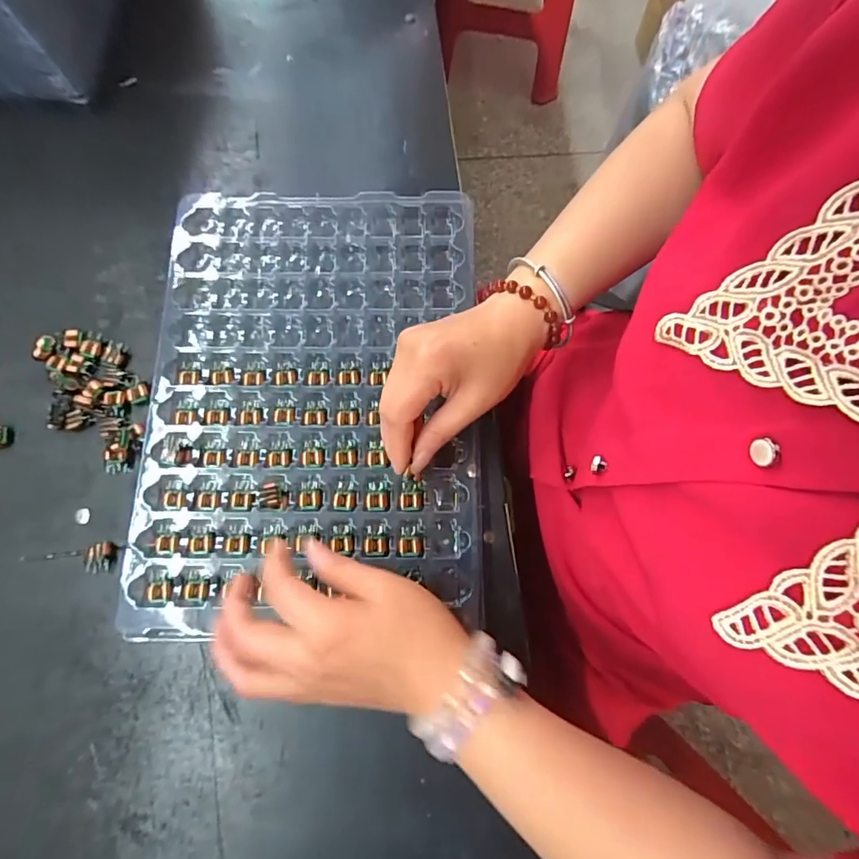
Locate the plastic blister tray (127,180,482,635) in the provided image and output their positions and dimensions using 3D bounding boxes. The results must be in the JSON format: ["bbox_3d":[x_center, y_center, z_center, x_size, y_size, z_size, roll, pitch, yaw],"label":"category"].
[{"bbox_3d":[-0.084,-0.030,0.353,0.235,0.023,0.325,0,75,-1],"label":"plastic blister tray"}]

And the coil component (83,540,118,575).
[{"bbox_3d":[-0.228,0.089,0.329,0.017,0.011,0.021,2,75,-1],"label":"coil component"}]

